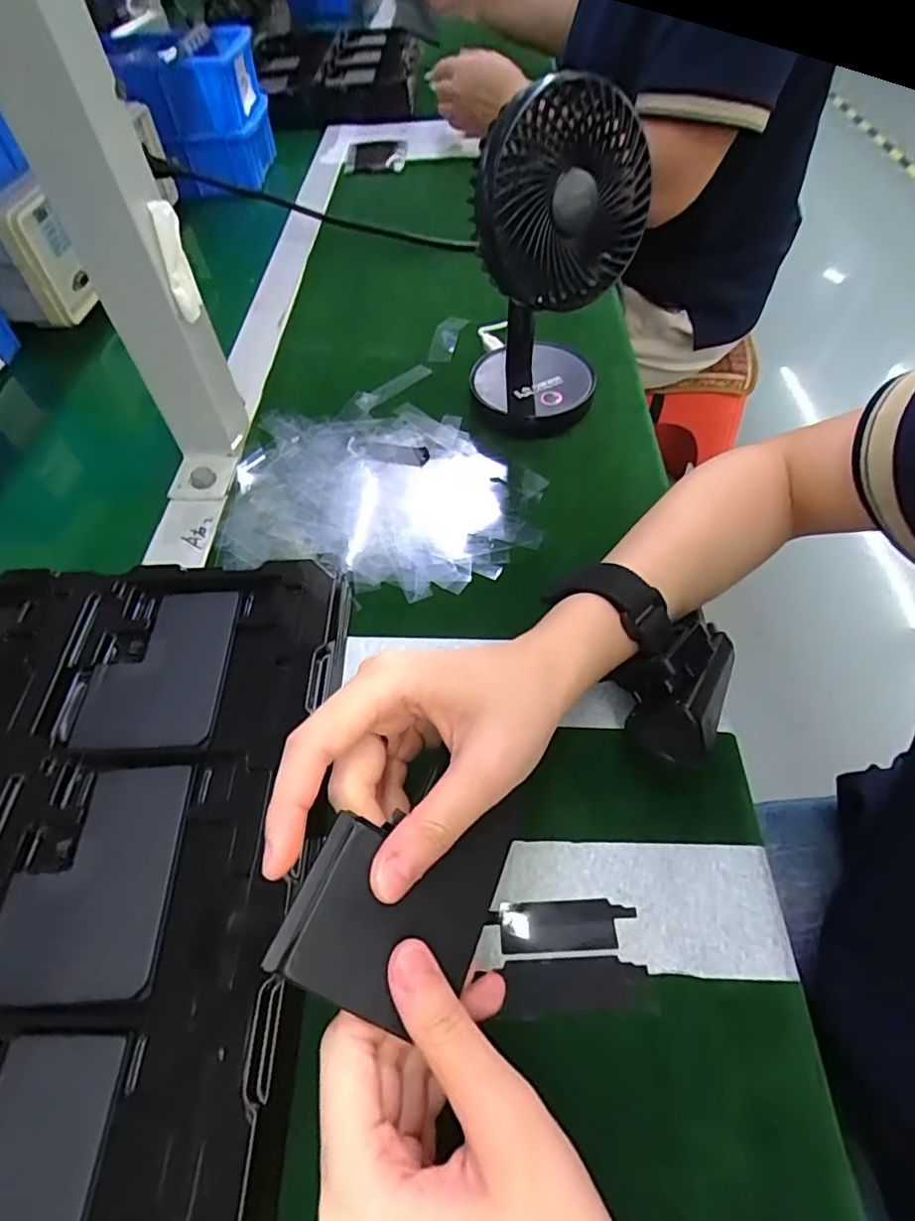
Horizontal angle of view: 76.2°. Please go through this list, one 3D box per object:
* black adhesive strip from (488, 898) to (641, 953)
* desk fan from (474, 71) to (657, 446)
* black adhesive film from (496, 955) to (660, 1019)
[{"bbox_3d":[0.044,0.133,0.249,0.060,0.004,0.019,-3,56,1],"label":"black adhesive strip"},{"bbox_3d":[0.055,-0.214,0.379,0.088,0.182,0.118,3,56,5],"label":"desk fan"},{"bbox_3d":[0.049,0.152,0.237,0.061,0.004,0.020,-3,56,1],"label":"black adhesive film"}]

